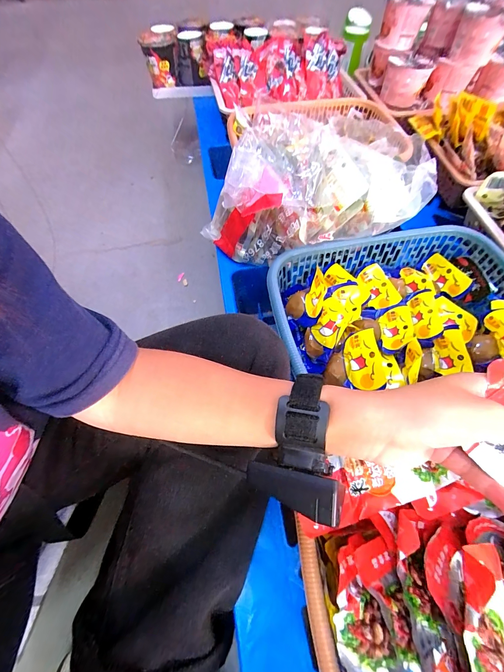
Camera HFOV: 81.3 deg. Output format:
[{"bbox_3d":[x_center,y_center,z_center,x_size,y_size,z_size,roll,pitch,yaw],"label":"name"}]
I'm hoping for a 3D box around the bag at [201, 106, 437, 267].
[{"bbox_3d":[0.109,-0.213,0.466,0.334,0.161,0.173,-20,63,-10],"label":"bag"}]

